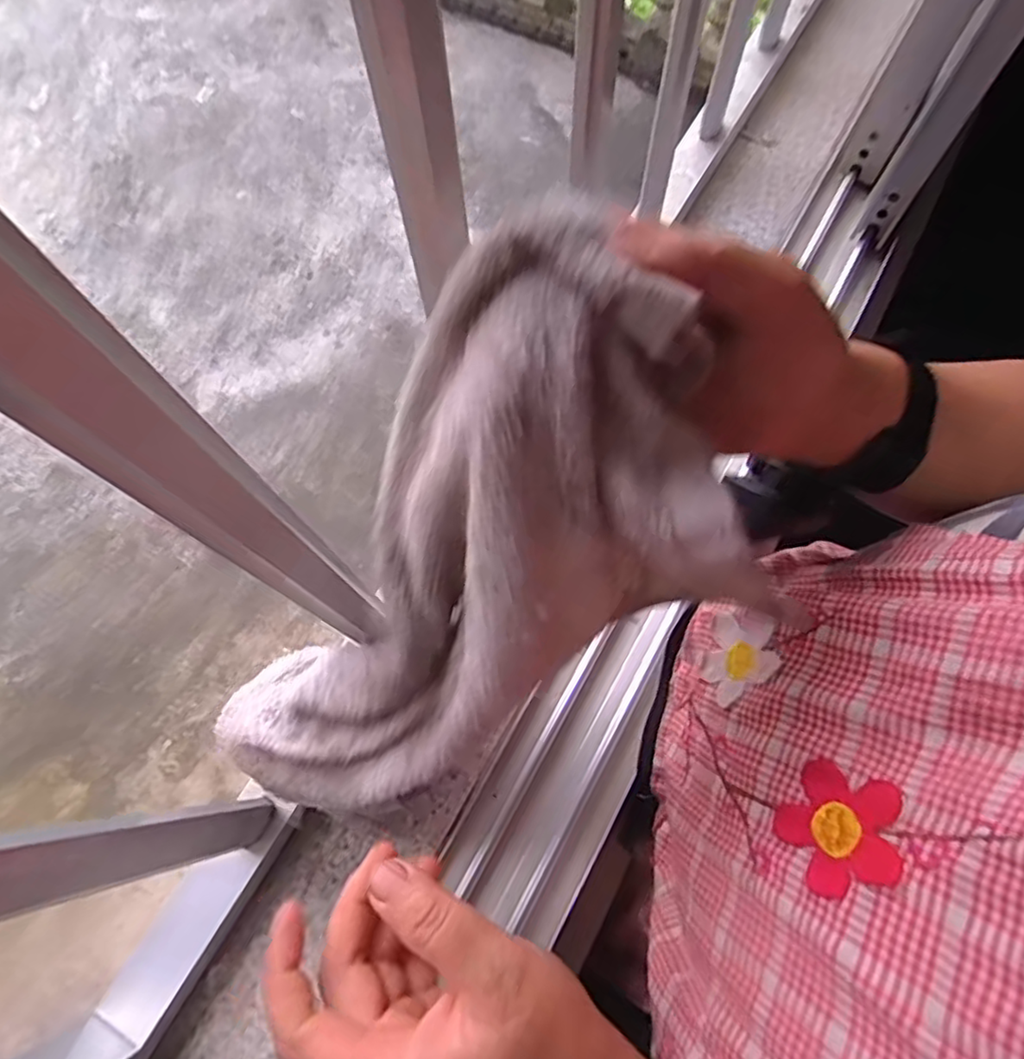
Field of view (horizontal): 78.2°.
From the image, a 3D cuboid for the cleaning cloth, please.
[{"bbox_3d":[-0.022,0.033,0.261,0.132,0.294,0.064,47,37,13],"label":"cleaning cloth"}]

